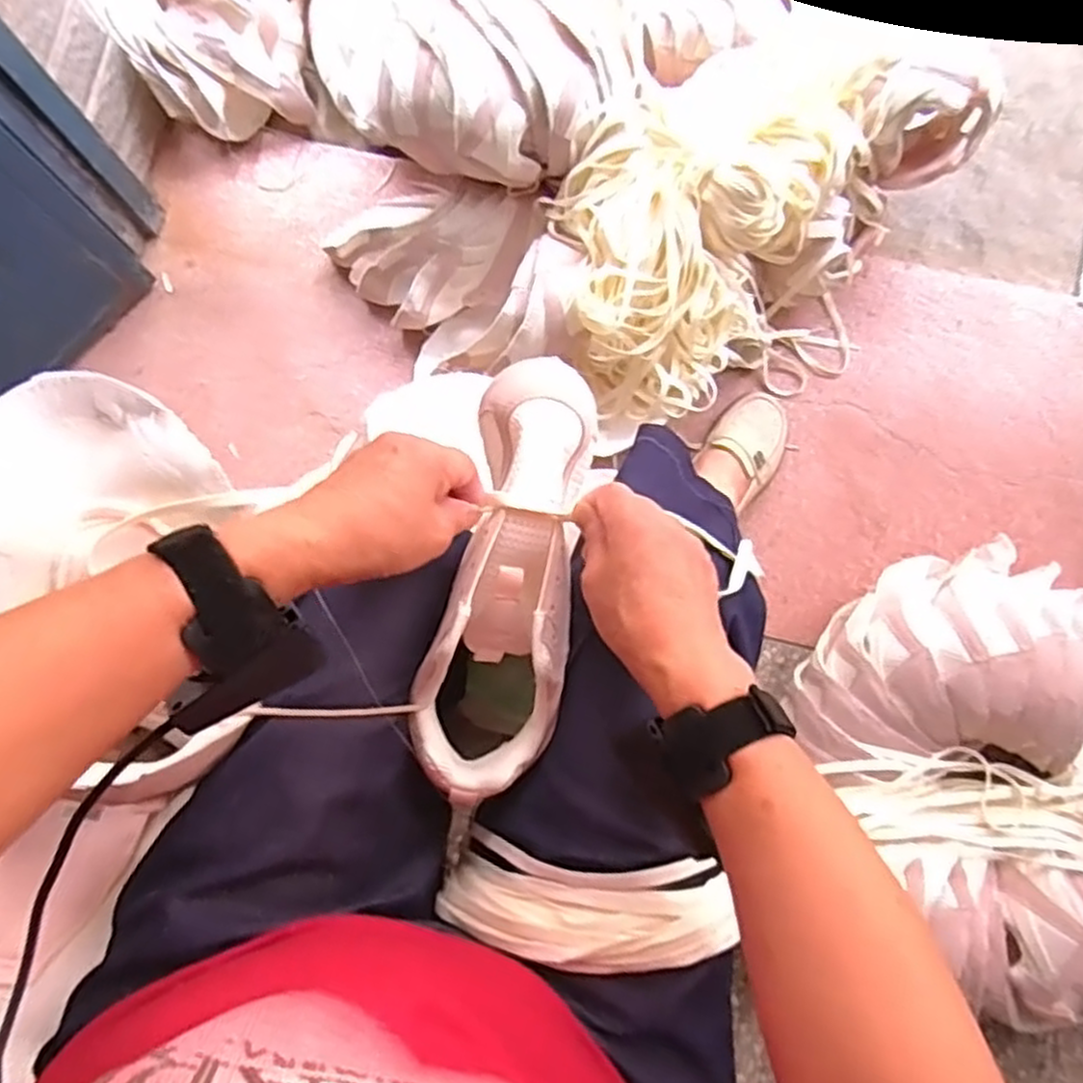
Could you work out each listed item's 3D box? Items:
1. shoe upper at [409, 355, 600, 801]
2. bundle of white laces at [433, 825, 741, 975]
[{"bbox_3d":[-0.017,0.019,0.434,0.077,0.070,0.246,11,91,3],"label":"shoe upper"},{"bbox_3d":[0.013,0.197,0.418,0.172,0.052,0.054,-4,79,23],"label":"bundle of white laces"}]

